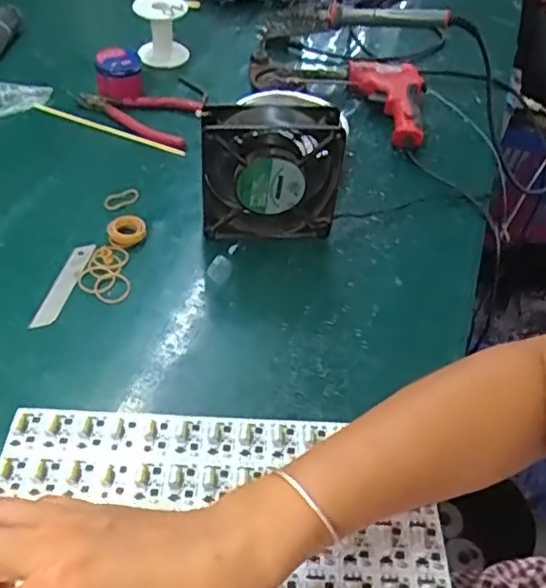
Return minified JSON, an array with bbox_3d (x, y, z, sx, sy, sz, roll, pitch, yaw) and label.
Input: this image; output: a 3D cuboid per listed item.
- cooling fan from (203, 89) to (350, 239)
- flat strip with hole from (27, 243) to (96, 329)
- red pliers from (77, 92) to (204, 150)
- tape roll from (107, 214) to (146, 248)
[{"bbox_3d":[-0.002,-0.105,0.554,0.124,0.126,0.044,-2,47,-8],"label":"cooling fan"},{"bbox_3d":[-0.179,-0.009,0.528,0.019,0.004,0.097,8,48,8],"label":"flat strip with hole"},{"bbox_3d":[-0.158,-0.201,0.684,0.146,0.024,0.074,12,46,5],"label":"red pliers"},{"bbox_3d":[-0.136,-0.059,0.575,0.035,0.013,0.035,3,46,-3],"label":"tape roll"}]

